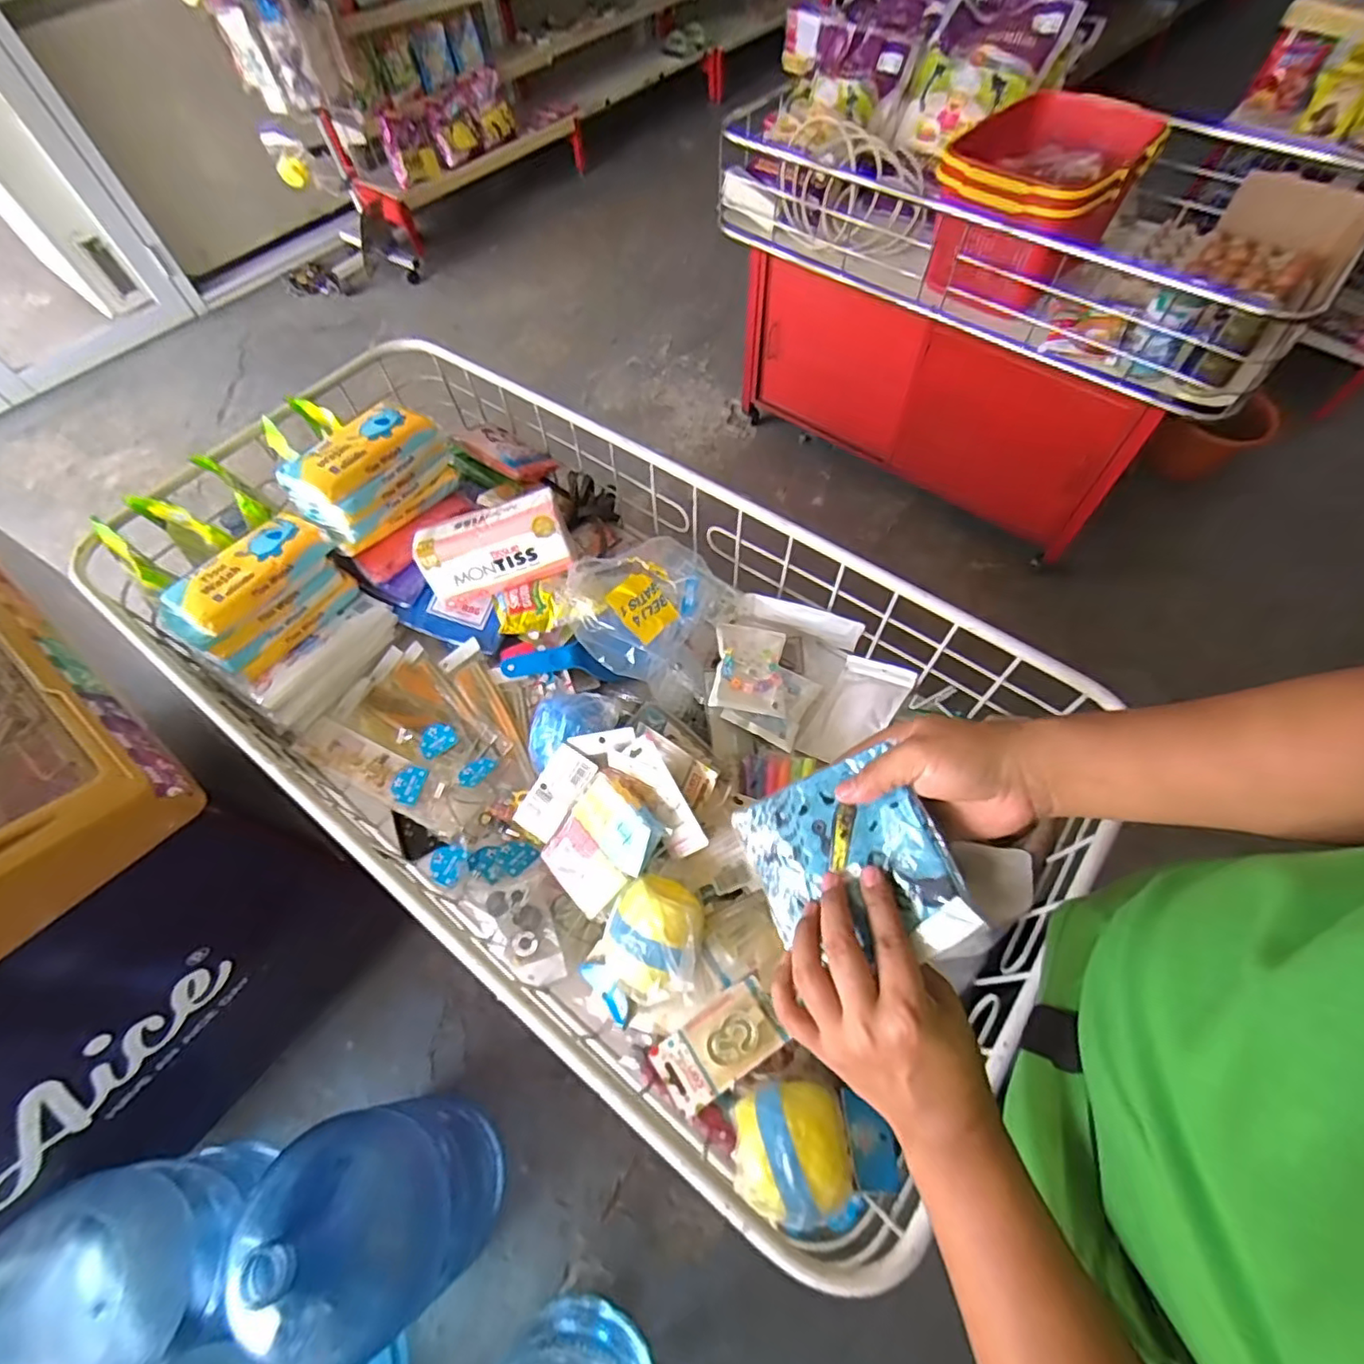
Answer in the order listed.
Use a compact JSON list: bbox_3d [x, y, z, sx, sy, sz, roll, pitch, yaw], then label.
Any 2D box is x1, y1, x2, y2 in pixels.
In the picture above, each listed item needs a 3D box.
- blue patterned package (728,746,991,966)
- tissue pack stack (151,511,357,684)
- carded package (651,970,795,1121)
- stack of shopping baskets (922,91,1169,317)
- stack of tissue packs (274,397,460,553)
[{"bbox_3d":[0.106,0.122,0.409,0.125,0.014,0.128,-33,61,21],"label":"blue patterned package"},{"bbox_3d":[-0.558,-0.118,0.824,0.105,0.105,0.208,30,66,17],"label":"tissue pack stack"},{"bbox_3d":[0.038,0.371,0.631,0.133,0.012,0.070,-38,63,2],"label":"carded package"},{"bbox_3d":[0.710,-0.976,1.238,0.319,0.196,0.475,31,67,18],"label":"stack of shopping baskets"},{"bbox_3d":[-0.428,-0.291,0.855,0.123,0.099,0.206,36,68,20],"label":"stack of tissue packs"}]

